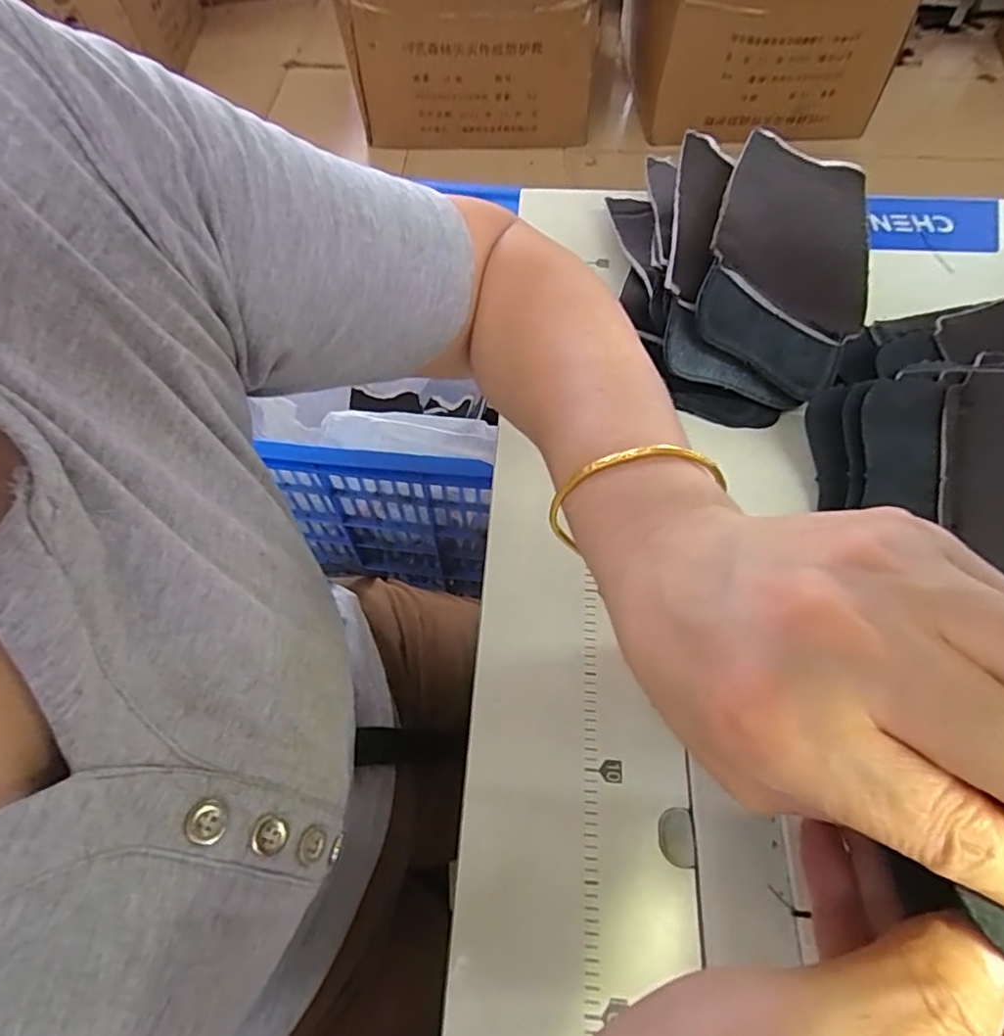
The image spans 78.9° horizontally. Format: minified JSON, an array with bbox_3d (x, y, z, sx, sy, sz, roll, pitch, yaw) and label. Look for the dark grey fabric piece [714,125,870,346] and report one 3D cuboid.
[{"bbox_3d":[0.210,-0.207,0.430,0.117,0.017,0.173,27,65,-8],"label":"dark grey fabric piece"}]

